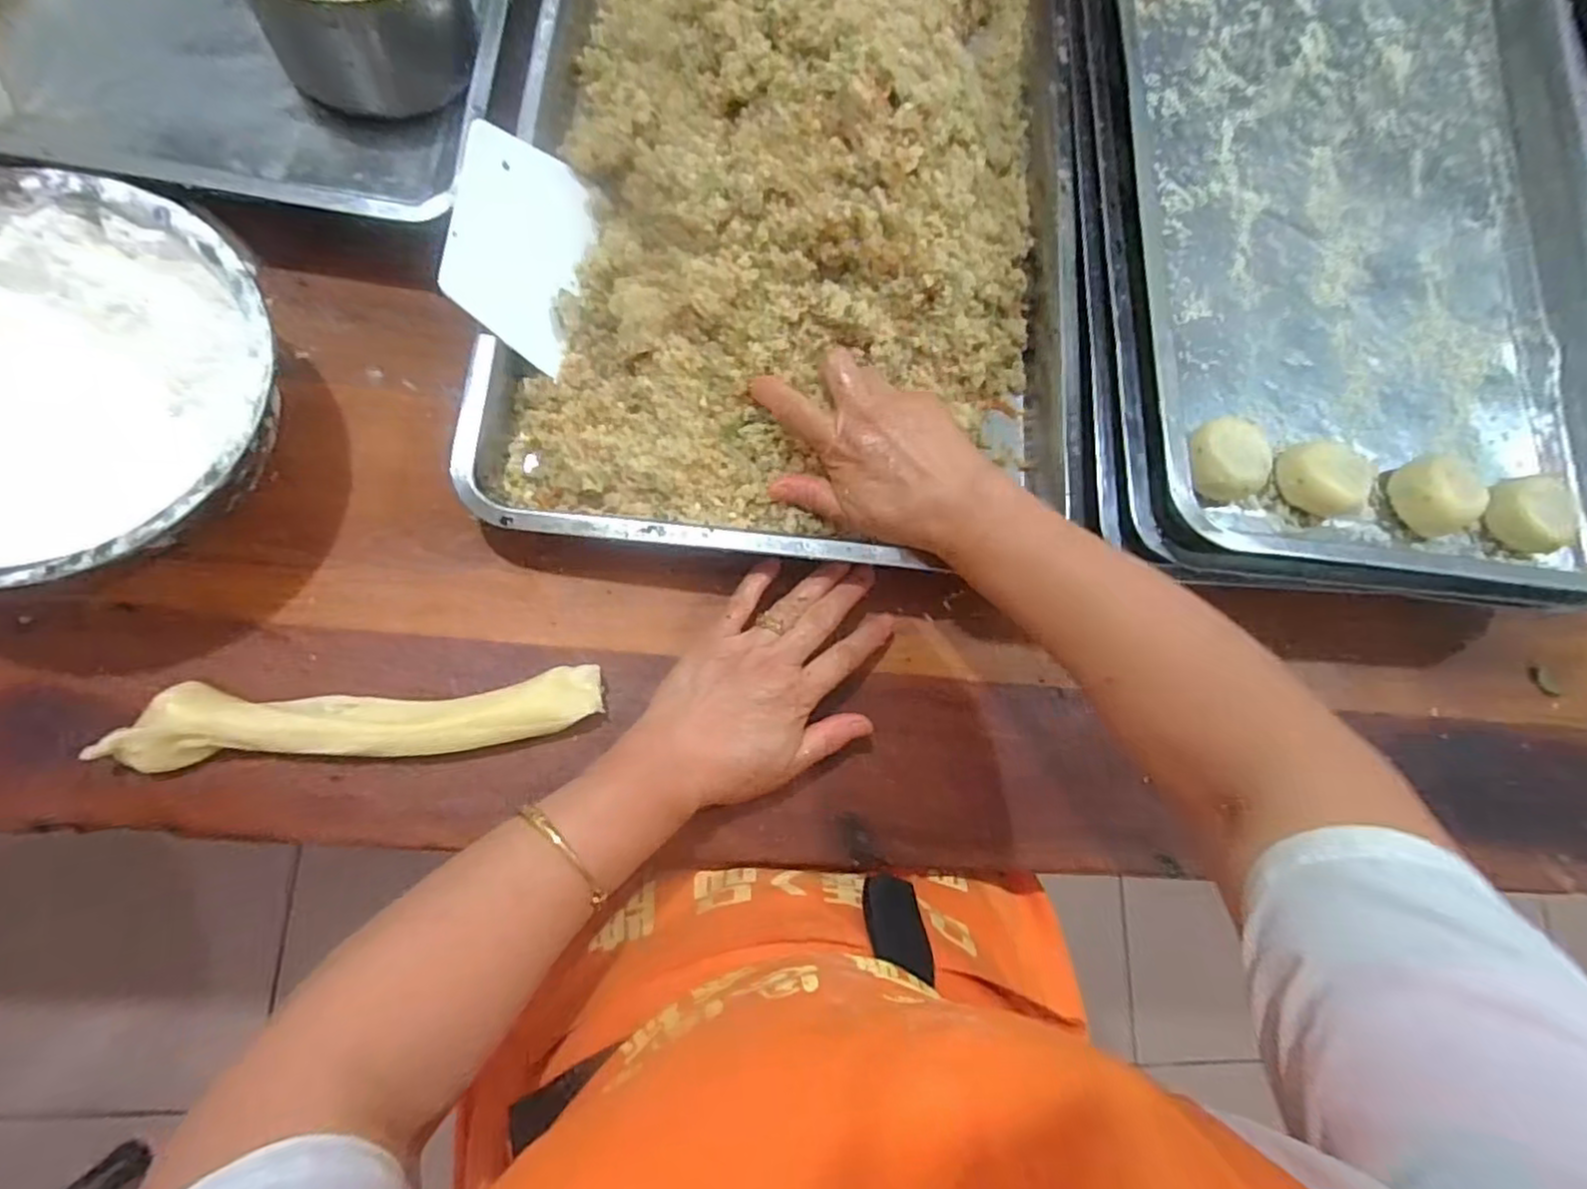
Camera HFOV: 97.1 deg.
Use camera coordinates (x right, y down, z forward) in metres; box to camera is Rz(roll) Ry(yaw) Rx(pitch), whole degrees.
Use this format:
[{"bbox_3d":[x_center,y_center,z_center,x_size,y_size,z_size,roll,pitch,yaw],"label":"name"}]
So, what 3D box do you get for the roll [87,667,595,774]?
[{"bbox_3d":[-0.241,0.071,0.402,0.251,0.030,0.045,-1,77,-10],"label":"roll"}]

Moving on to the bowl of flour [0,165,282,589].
[{"bbox_3d":[-0.391,-0.110,0.386,0.212,0.100,0.216,2,76,-9],"label":"bowl of flour"}]

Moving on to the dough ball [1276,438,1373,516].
[{"bbox_3d":[0.343,-0.073,0.461,0.040,0.042,0.051,-14,79,-13],"label":"dough ball"}]

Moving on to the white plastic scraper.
[{"bbox_3d":[-0.175,-0.226,0.449,0.005,0.091,0.141,-2,72,35],"label":"white plastic scraper"}]

